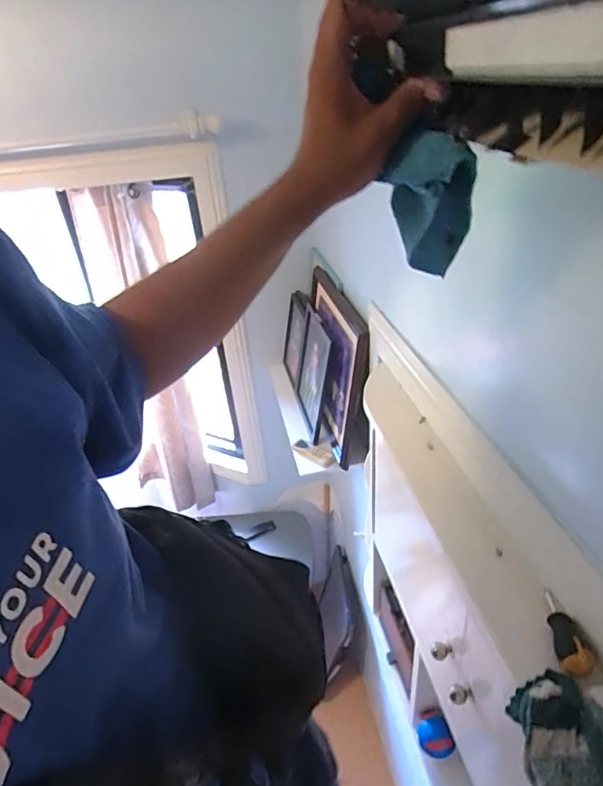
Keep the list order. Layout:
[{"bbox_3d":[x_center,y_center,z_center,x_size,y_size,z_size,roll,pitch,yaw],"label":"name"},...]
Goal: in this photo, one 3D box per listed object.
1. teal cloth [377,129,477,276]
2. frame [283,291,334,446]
[{"bbox_3d":[0.107,-0.152,0.410,0.066,0.149,0.028,7,72,18],"label":"teal cloth"},{"bbox_3d":[0.008,-0.116,1.608,0.050,0.362,0.474,0,27,-13],"label":"frame"}]

